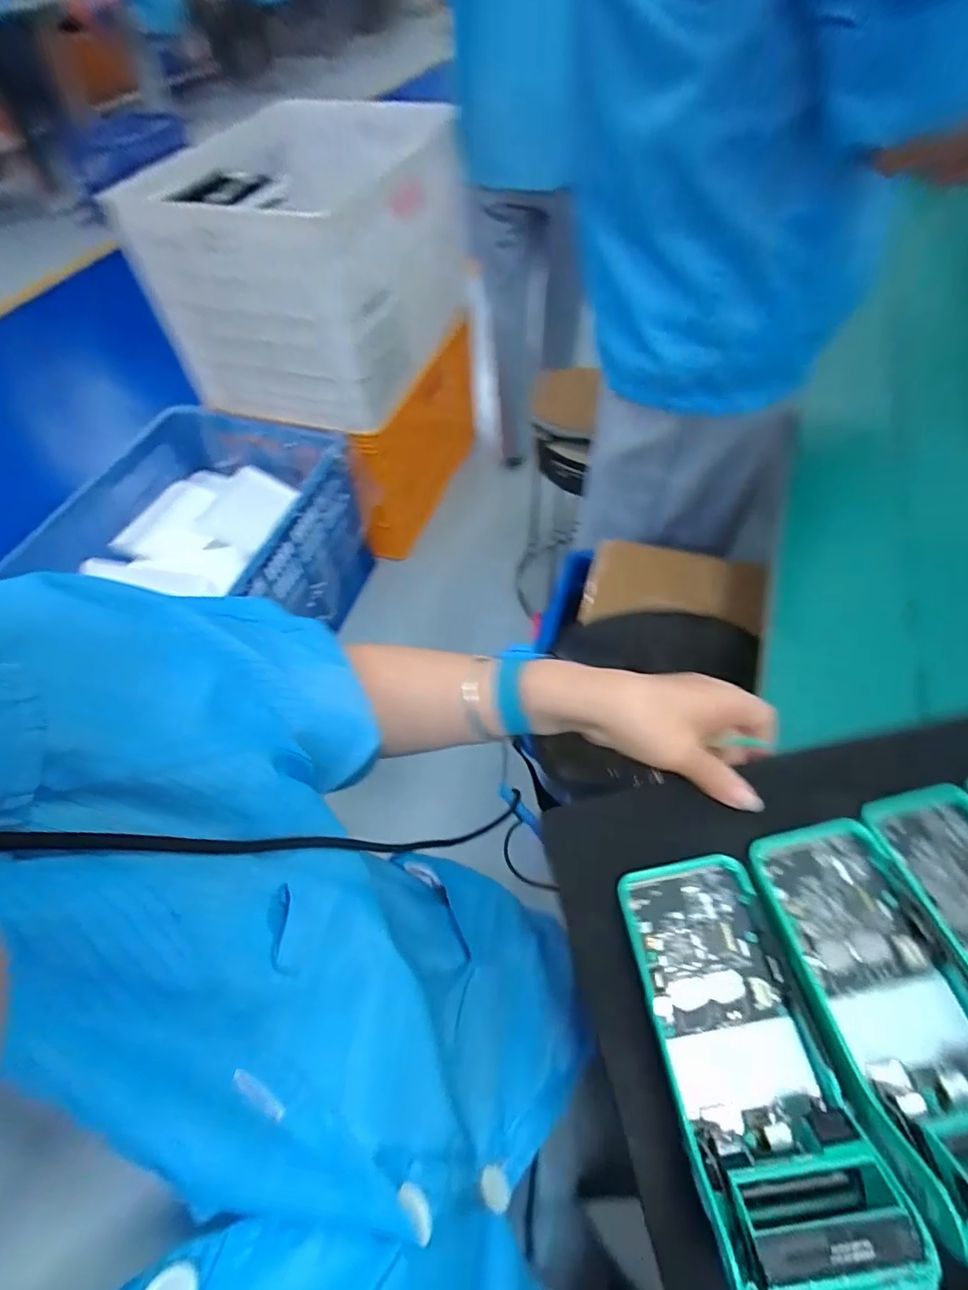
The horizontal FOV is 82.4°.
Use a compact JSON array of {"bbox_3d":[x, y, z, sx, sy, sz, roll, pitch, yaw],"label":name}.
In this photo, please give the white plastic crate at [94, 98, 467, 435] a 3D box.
[{"bbox_3d":[-0.349,-0.870,1.232,0.497,0.380,0.659,9,56,9],"label":"white plastic crate"}]

